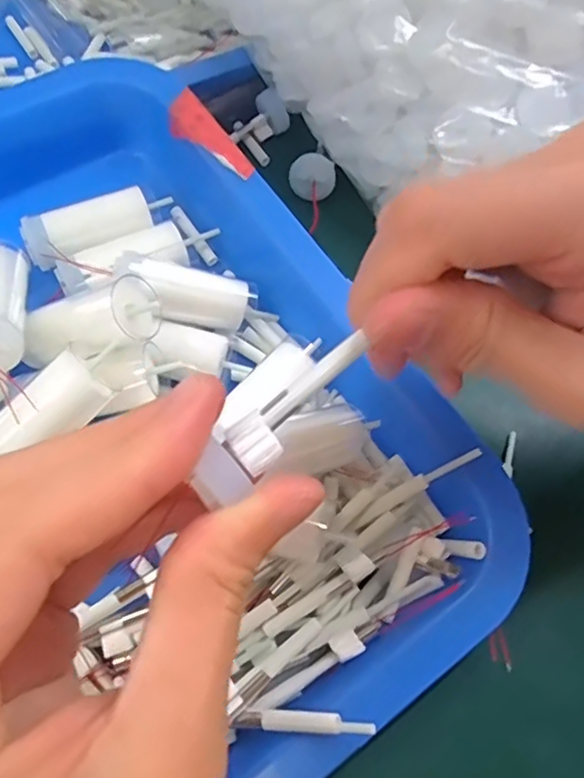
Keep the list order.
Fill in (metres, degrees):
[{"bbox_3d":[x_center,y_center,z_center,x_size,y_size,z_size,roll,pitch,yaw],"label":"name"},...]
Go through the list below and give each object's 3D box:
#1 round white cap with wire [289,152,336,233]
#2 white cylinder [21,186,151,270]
[{"bbox_3d":[0.010,-0.099,0.278,0.021,0.004,0.021,3,111,9],"label":"round white cap with wire"},{"bbox_3d":[-0.078,-0.063,0.231,0.048,0.015,0.018,-29,67,-13],"label":"white cylinder"}]

